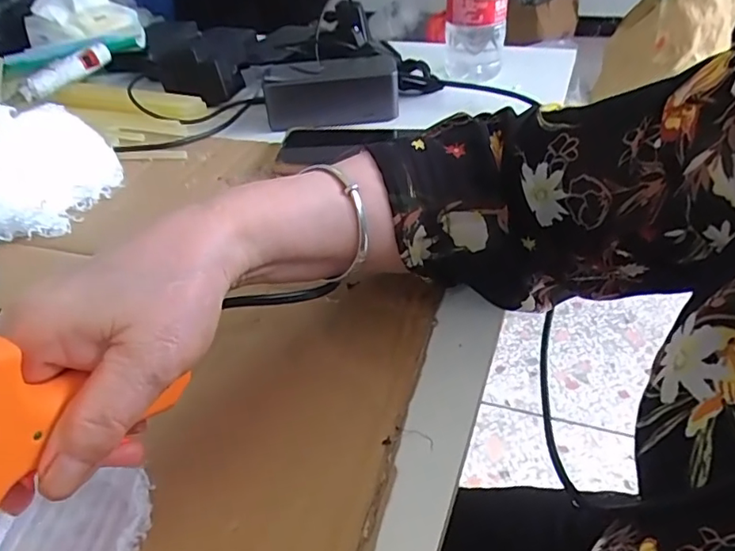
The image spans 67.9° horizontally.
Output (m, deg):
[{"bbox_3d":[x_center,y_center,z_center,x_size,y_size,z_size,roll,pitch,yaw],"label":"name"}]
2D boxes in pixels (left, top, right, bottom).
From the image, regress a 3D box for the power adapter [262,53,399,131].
[{"bbox_3d":[-0.034,-0.178,0.531,0.125,0.043,0.060,-5,39,0],"label":"power adapter"}]

